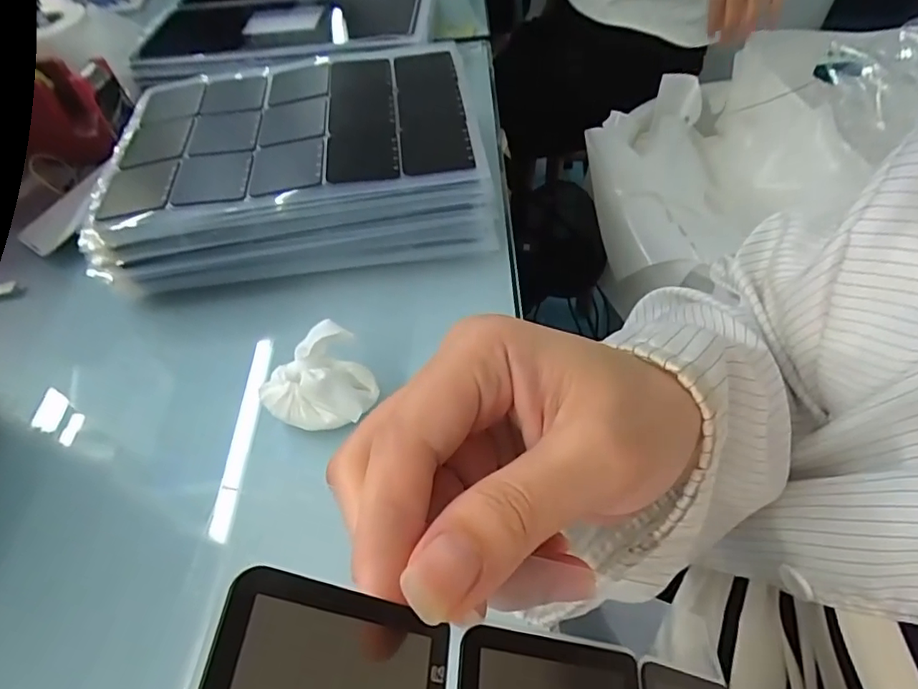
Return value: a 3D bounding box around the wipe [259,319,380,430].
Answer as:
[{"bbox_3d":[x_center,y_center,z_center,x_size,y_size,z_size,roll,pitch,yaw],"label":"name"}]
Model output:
[{"bbox_3d":[-0.080,0.022,0.317,0.058,0.043,0.042,-30,54,-17],"label":"wipe"}]

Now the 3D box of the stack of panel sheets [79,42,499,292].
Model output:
[{"bbox_3d":[-0.125,-0.150,0.446,0.283,0.060,0.235,-7,51,0],"label":"stack of panel sheets"}]

